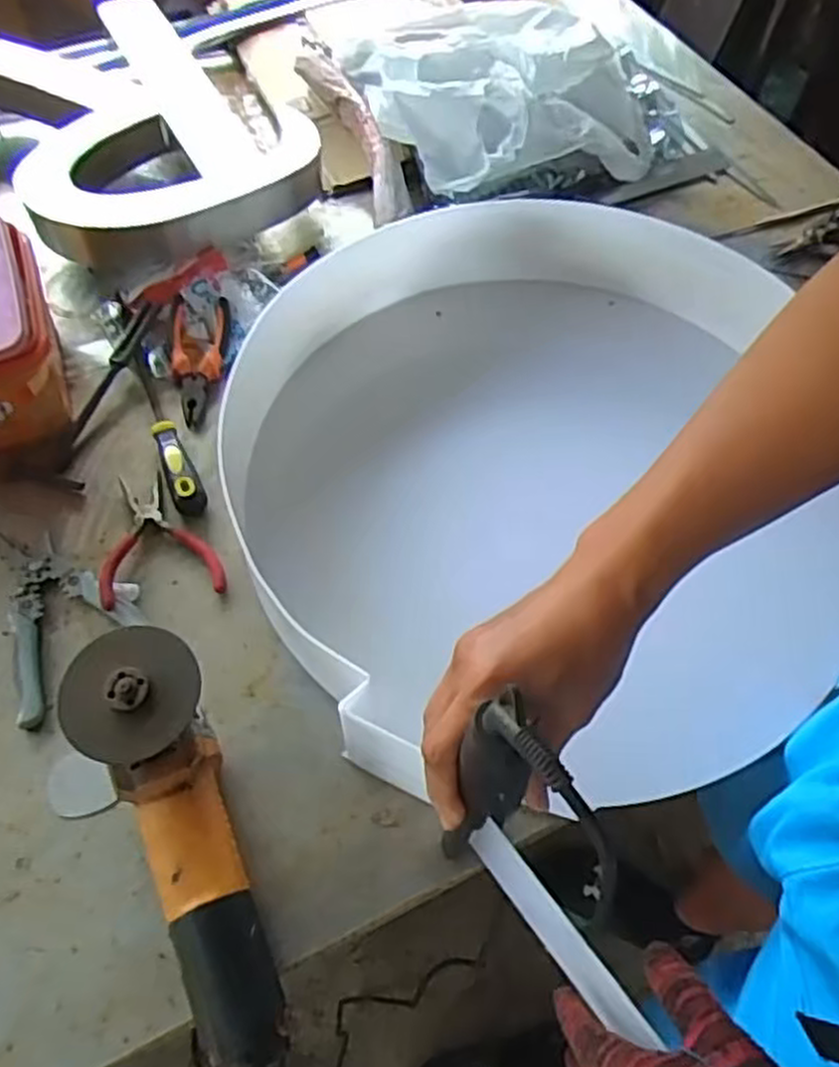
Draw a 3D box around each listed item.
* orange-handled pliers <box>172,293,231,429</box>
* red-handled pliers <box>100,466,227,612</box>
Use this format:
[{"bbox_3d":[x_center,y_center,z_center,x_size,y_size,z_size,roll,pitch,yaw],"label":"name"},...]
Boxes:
[{"bbox_3d":[-0.227,-0.179,0.796,0.057,0.022,0.155,-2,60,-3],"label":"orange-handled pliers"},{"bbox_3d":[-0.225,-0.001,0.687,0.096,0.025,0.132,-8,60,-6],"label":"red-handled pliers"}]

